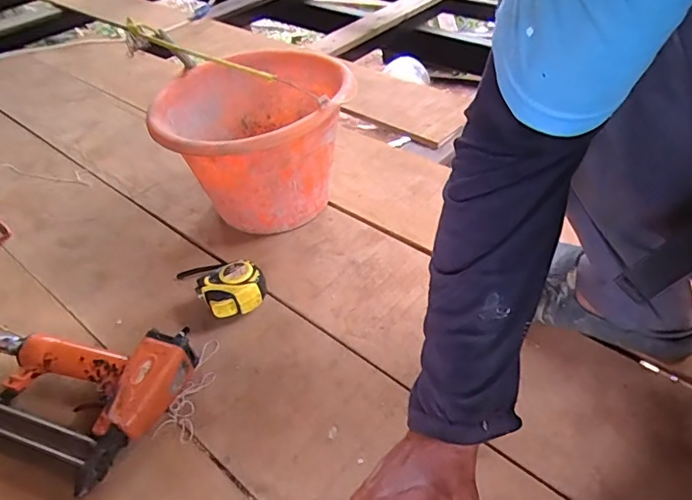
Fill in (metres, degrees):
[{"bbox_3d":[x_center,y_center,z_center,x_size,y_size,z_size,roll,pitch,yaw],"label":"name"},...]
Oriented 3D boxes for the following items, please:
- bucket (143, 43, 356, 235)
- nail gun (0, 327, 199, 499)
[{"bbox_3d":[-0.123,-0.154,0.768,0.259,0.205,0.283,-3,43,3],"label":"bucket"},{"bbox_3d":[-0.313,0.144,0.583,0.246,0.057,0.201,13,46,20],"label":"nail gun"}]

